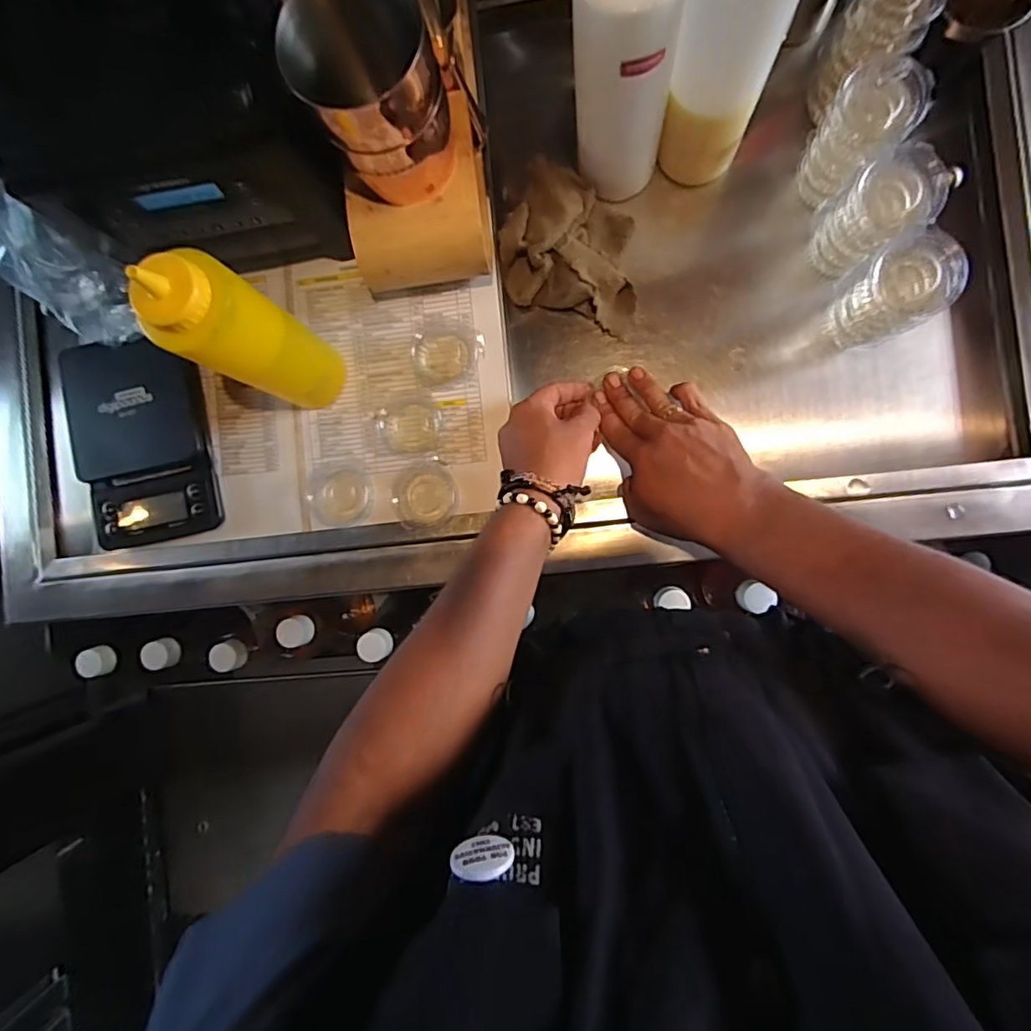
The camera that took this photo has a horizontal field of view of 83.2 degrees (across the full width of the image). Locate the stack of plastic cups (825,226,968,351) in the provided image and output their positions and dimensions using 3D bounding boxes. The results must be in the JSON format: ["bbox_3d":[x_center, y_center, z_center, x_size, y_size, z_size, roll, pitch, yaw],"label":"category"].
[{"bbox_3d":[0.283,-0.165,0.451,0.062,0.105,0.059,-34,86,6],"label":"stack of plastic cups"}]

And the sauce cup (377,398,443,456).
[{"bbox_3d":[-0.093,-0.079,0.518,0.053,0.023,0.048,-4,89,7],"label":"sauce cup"}]

